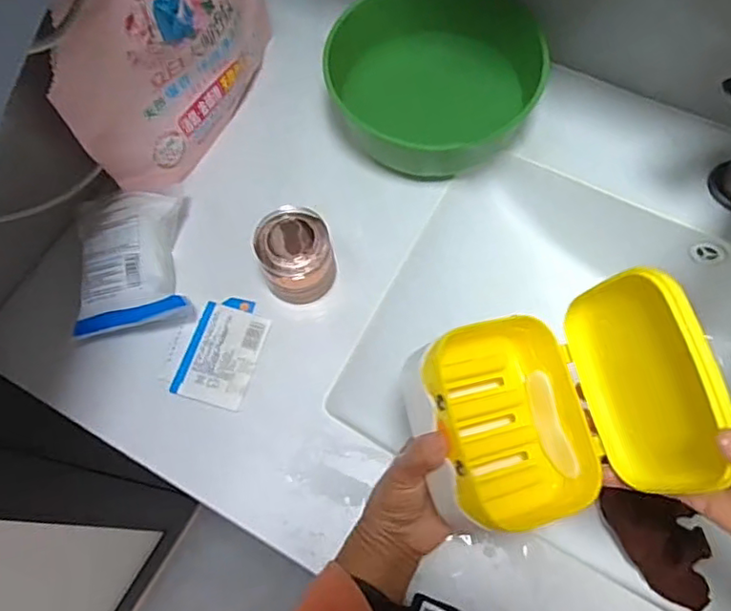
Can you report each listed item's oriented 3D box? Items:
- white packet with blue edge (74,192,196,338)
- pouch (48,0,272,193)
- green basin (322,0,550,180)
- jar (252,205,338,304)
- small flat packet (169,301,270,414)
[{"bbox_3d":[-0.204,-0.044,0.508,0.094,0.050,0.132,-10,67,-1],"label":"white packet with blue edge"},{"bbox_3d":[-0.158,-0.230,0.503,0.048,0.207,0.251,21,70,11],"label":"pouch"},{"bbox_3d":[0.067,-0.215,0.548,0.188,0.083,0.173,-1,67,3],"label":"green basin"},{"bbox_3d":[-0.058,-0.041,0.499,0.061,0.067,0.057,-1,67,3],"label":"jar"},{"bbox_3d":[-0.122,0.038,0.507,0.061,0.006,0.094,15,69,9],"label":"small flat packet"}]

